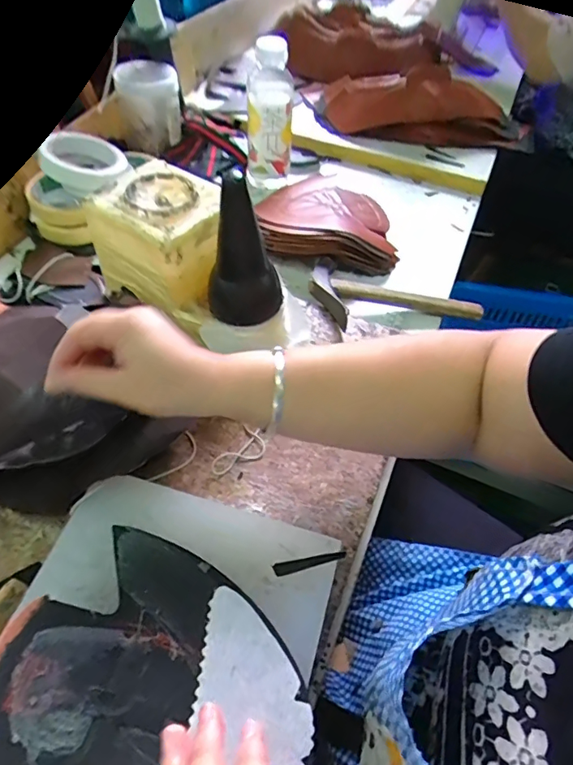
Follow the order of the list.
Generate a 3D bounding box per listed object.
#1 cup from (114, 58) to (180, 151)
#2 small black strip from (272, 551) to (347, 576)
[{"bbox_3d":[-0.202,-0.412,0.739,0.085,0.096,0.076,-11,54,-13],"label":"cup"},{"bbox_3d":[0.017,0.126,0.353,0.052,0.004,0.007,-10,53,-12],"label":"small black strip"}]

